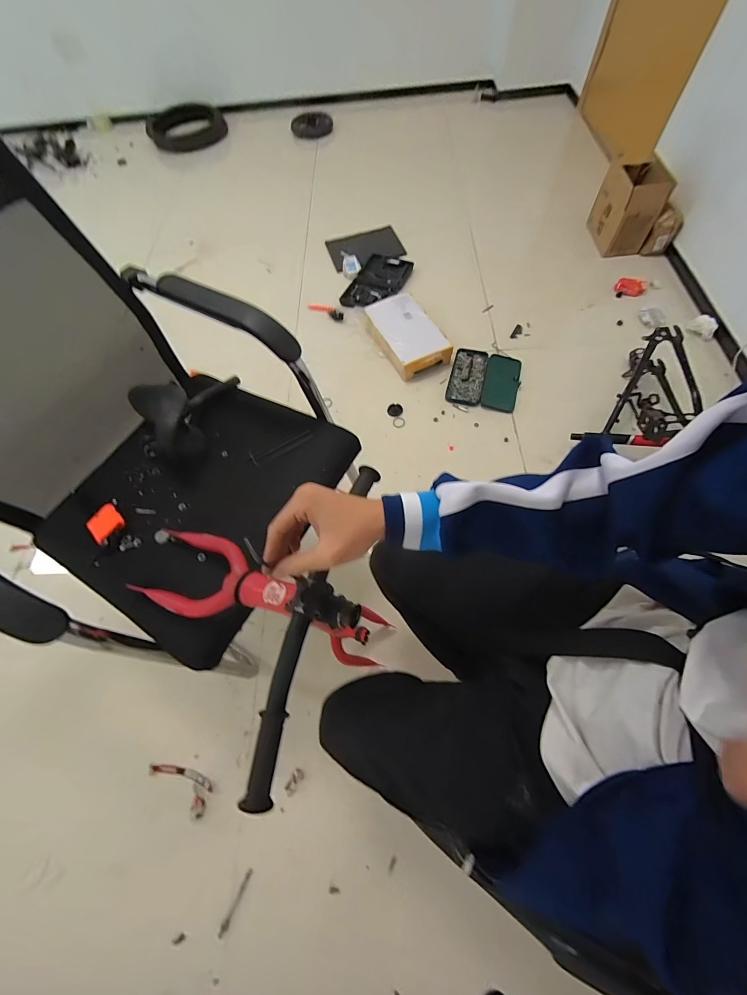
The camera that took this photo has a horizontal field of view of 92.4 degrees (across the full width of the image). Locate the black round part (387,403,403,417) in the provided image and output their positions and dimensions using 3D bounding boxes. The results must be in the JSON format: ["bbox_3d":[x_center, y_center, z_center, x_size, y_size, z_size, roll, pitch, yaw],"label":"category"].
[{"bbox_3d":[0.077,-0.314,1.285,0.054,0.012,0.055,-2,64,3],"label":"black round part"}]

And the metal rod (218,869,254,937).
[{"bbox_3d":[-0.288,0.849,0.750,0.014,0.005,0.118,22,67,14],"label":"metal rod"}]

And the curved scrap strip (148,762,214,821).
[{"bbox_3d":[-0.450,0.668,0.844,0.166,0.021,0.063,29,69,17],"label":"curved scrap strip"}]

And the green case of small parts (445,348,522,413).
[{"bbox_3d":[0.406,-0.438,1.309,0.245,0.025,0.262,11,65,9],"label":"green case of small parts"}]

